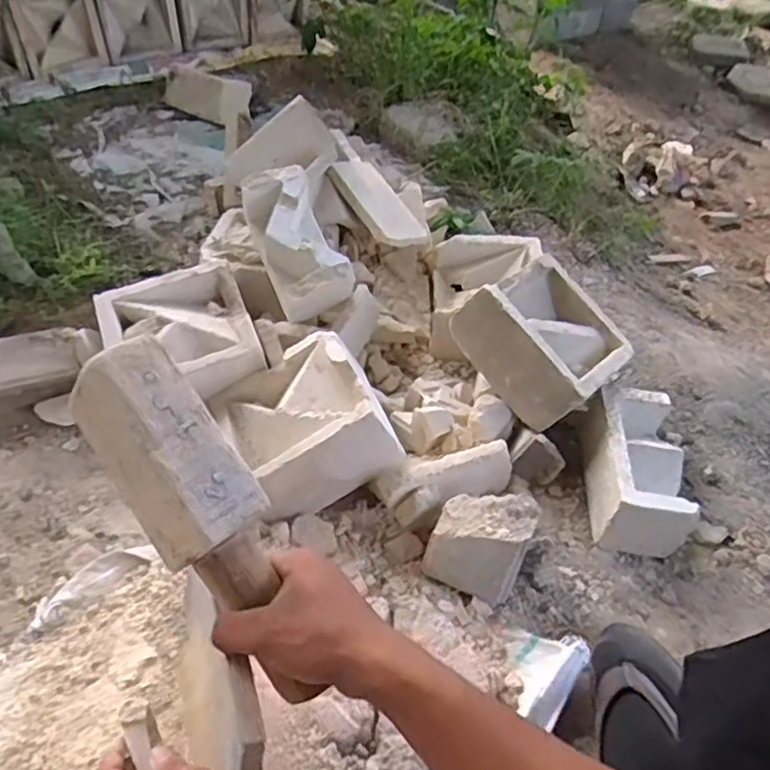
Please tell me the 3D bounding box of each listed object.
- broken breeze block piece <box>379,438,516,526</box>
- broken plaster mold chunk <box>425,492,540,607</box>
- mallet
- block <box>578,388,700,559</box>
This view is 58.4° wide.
[{"bbox_3d":[0.079,0.120,0.868,0.173,0.058,0.063,-17,50,-21],"label":"broken breeze block piece"},{"bbox_3d":[0.112,0.184,0.812,0.107,0.080,0.106,19,47,12],"label":"broken plaster mold chunk"},{"bbox_3d":[-0.116,0.090,0.446,0.062,0.077,0.245,-32,95,-31],"label":"mallet"},{"bbox_3d":[0.334,0.102,0.912,0.111,0.092,0.204,6,46,-1],"label":"block"}]

